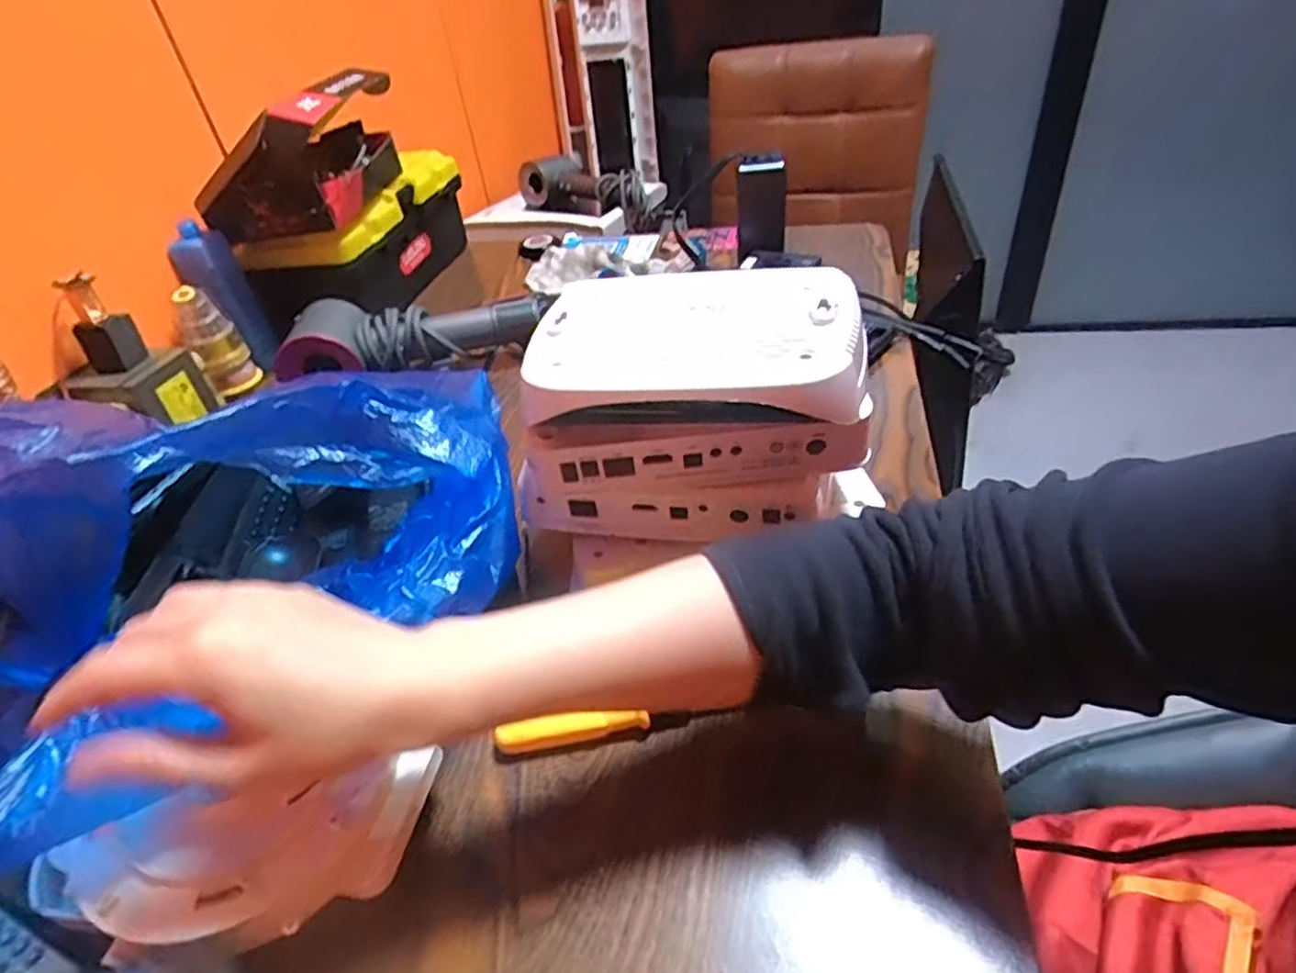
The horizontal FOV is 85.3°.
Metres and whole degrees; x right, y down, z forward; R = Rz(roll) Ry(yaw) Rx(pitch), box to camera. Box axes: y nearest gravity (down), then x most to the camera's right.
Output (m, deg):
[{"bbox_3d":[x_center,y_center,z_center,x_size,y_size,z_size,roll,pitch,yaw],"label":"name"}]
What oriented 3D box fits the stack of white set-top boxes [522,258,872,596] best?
[{"bbox_3d":[0.019,-0.041,0.391,0.182,0.112,0.120,-4,39,5],"label":"stack of white set-top boxes"}]

